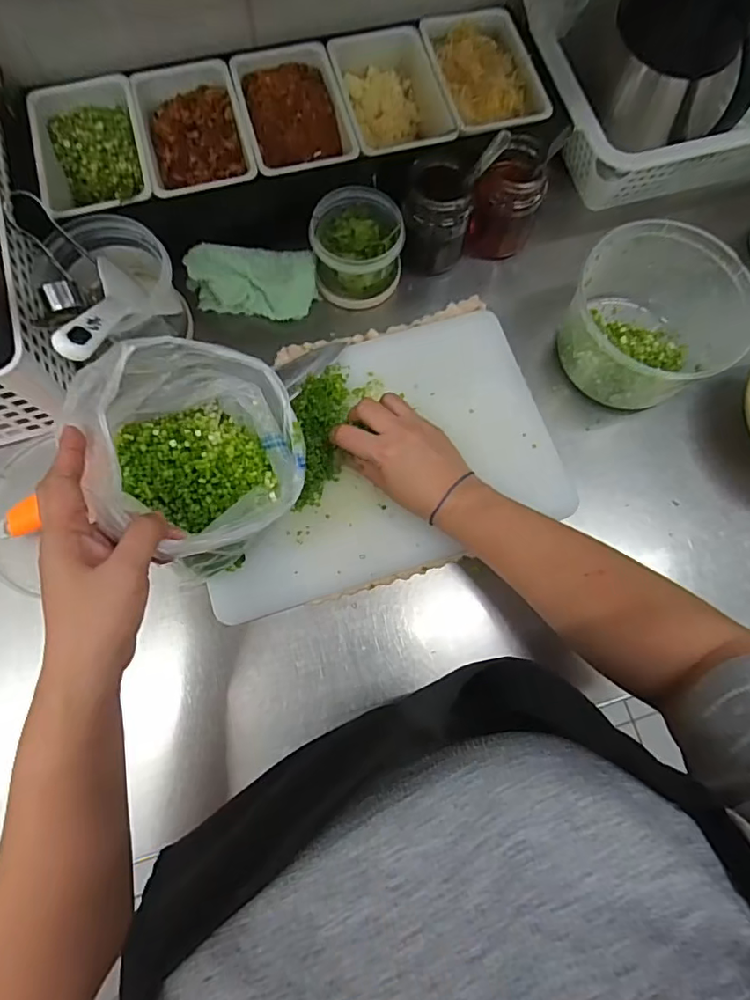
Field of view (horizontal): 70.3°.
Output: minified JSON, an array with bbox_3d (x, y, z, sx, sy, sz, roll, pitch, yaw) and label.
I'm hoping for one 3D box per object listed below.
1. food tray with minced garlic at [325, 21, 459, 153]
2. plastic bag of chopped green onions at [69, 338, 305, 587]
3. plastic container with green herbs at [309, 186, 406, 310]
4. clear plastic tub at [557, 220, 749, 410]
[{"bbox_3d":[0.015,-0.371,0.517,0.093,0.063,0.143,-14,75,-6],"label":"food tray with minced garlic"},{"bbox_3d":[-0.121,-0.036,0.382,0.133,0.109,0.147,-23,76,-8],"label":"plastic bag of chopped green onions"},{"bbox_3d":[-0.017,-0.237,0.502,0.084,0.069,0.079,-7,74,-4],"label":"plastic container with green herbs"},{"bbox_3d":[0.238,-0.158,0.473,0.136,0.080,0.138,0,74,-2],"label":"clear plastic tub"}]

